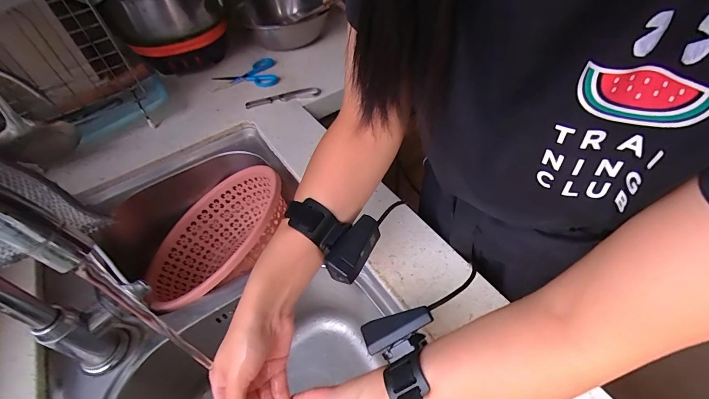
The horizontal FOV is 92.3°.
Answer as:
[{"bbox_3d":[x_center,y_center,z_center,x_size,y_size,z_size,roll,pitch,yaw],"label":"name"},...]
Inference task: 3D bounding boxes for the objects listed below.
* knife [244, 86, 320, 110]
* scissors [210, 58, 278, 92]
[{"bbox_3d":[-0.155,-0.223,0.743,0.161,0.013,0.030,-13,49,-6],"label":"knife"},{"bbox_3d":[-0.264,-0.293,0.816,0.152,0.012,0.132,-14,49,-6],"label":"scissors"}]

